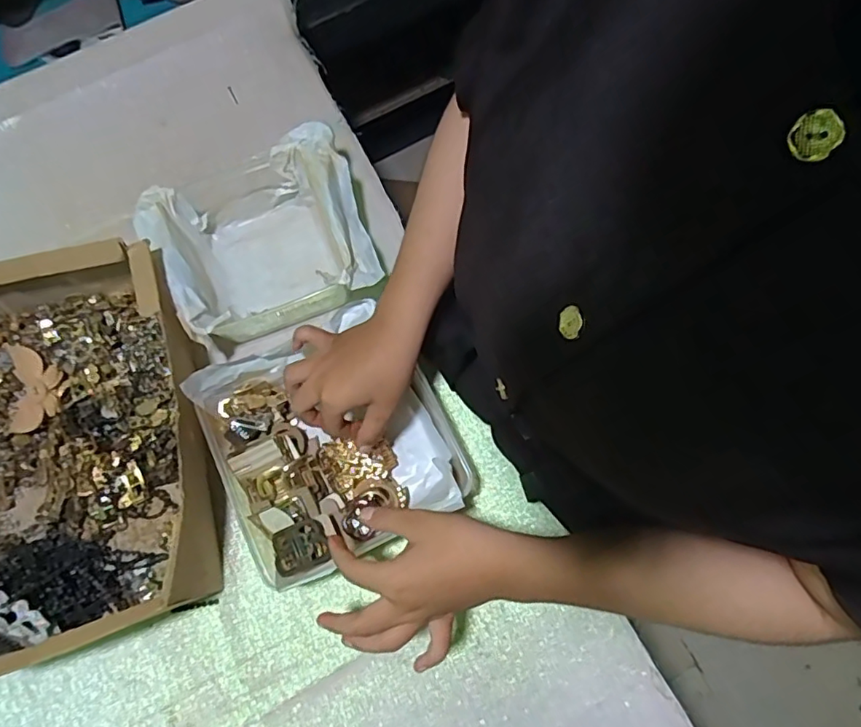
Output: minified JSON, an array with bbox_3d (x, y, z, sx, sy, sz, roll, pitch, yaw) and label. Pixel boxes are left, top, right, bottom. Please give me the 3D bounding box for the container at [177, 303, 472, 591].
[{"bbox_3d":[-0.087,0.073,0.503,0.204,0.083,0.199,-24,75,-7],"label":"container"}]

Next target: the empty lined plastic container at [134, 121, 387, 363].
[{"bbox_3d":[-0.163,-0.118,0.560,0.204,0.077,0.171,-26,74,-5],"label":"empty lined plastic container"}]

